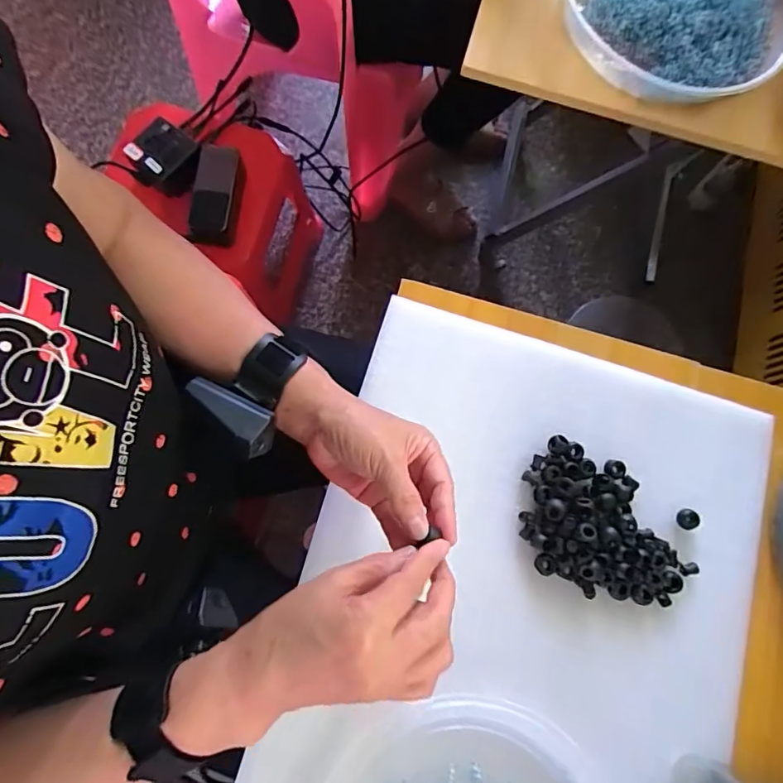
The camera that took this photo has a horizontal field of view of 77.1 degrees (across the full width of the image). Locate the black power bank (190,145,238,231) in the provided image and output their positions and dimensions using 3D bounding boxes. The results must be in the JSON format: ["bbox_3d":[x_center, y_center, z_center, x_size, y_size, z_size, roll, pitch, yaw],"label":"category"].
[{"bbox_3d":[-0.266,-0.309,0.742,0.057,0.023,0.132,7,79,-2],"label":"black power bank"}]

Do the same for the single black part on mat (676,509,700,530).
[{"bbox_3d":[0.265,0.114,0.440,0.016,0.007,0.018,18,78,0],"label":"single black part on mat"}]

